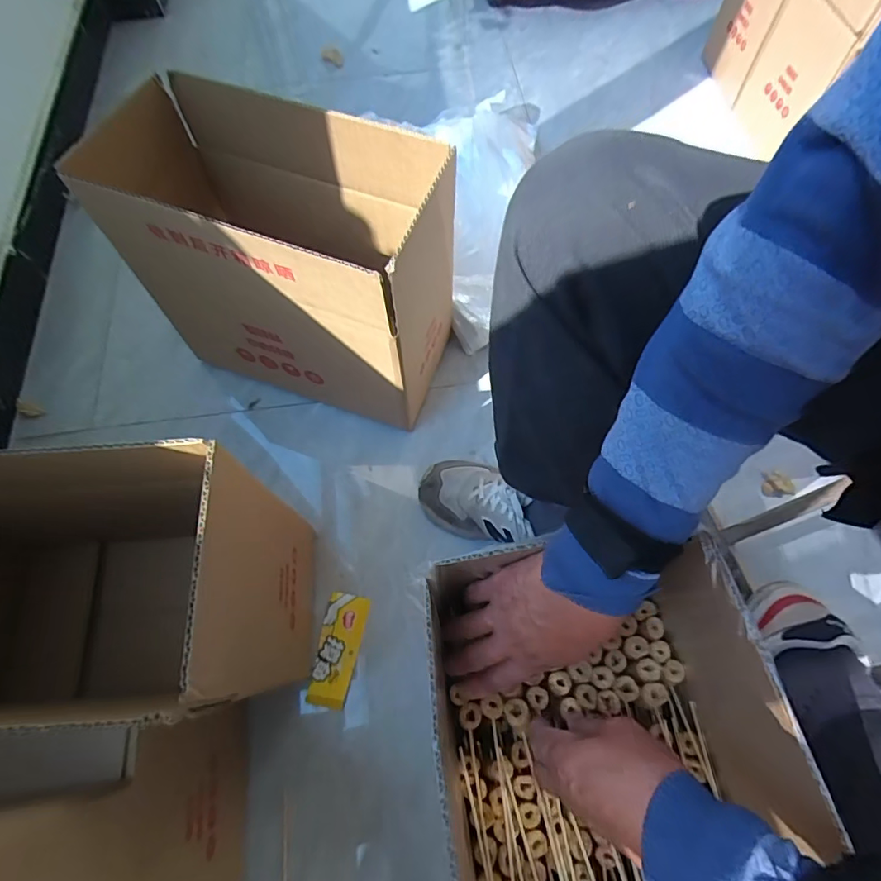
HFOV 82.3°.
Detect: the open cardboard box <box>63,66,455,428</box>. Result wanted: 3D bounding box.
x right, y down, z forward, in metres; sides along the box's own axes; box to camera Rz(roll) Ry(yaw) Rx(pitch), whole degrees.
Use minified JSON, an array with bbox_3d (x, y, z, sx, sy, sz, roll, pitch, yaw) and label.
[{"bbox_3d":[-0.187,-0.231,0.658,0.382,0.307,0.208,18,67,9],"label":"open cardboard box"}]

